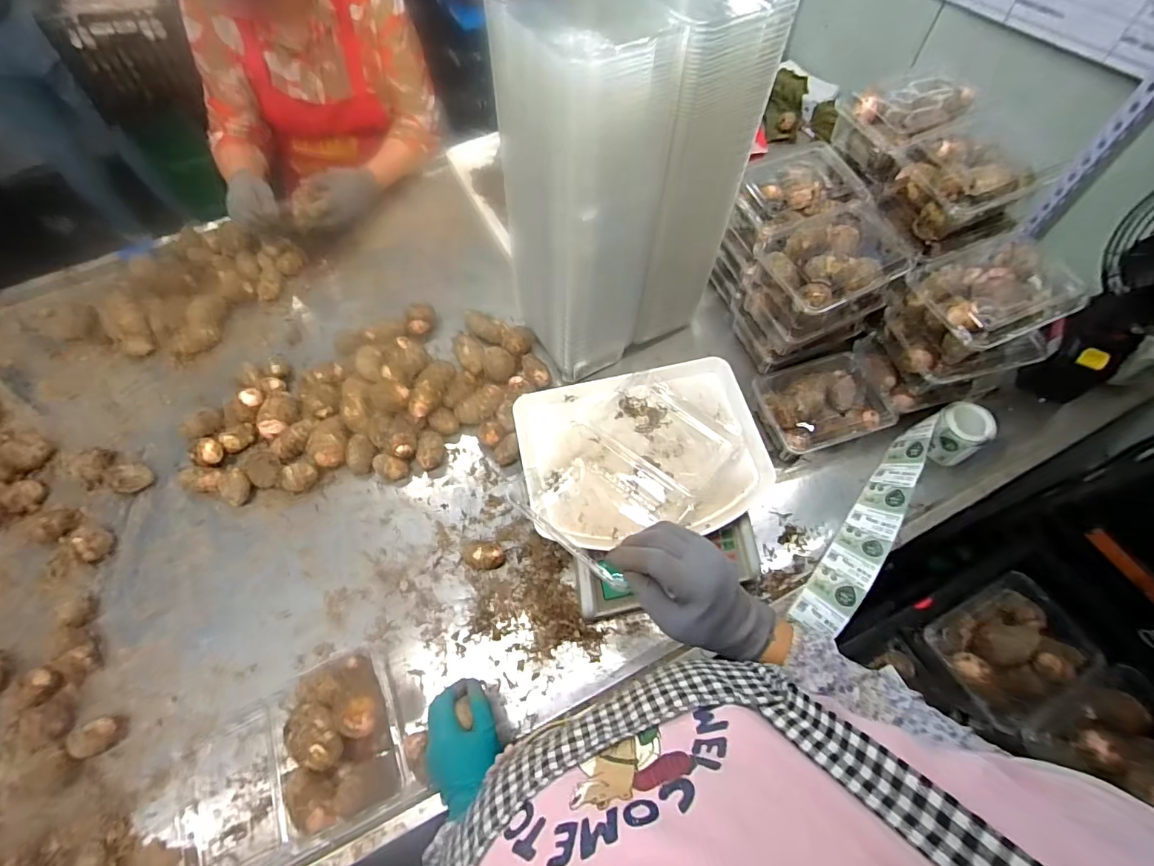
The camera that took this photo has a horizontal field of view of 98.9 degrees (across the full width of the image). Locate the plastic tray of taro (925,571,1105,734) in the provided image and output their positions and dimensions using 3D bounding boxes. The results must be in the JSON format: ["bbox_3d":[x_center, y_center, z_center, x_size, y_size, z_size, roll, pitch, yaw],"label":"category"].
[{"bbox_3d":[0.547,0.275,0.620,0.163,0.044,0.136,-25,65,-12],"label":"plastic tray of taro"}]

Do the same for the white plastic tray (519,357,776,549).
[{"bbox_3d":[0.082,0.018,0.626,0.297,0.024,0.219,-10,63,-4],"label":"white plastic tray"}]

